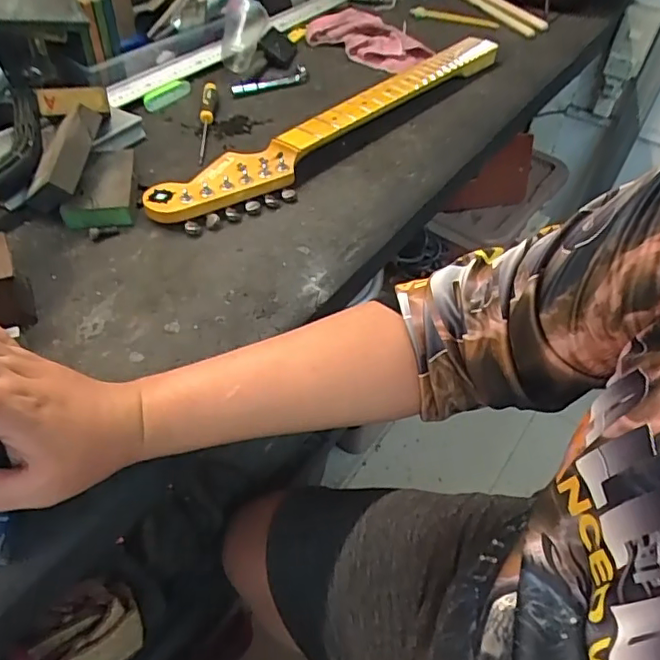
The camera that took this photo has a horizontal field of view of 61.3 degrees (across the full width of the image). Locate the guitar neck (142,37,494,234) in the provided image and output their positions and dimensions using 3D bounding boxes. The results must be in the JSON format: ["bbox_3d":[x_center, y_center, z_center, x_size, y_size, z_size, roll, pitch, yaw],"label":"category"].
[{"bbox_3d":[0.047,-0.298,0.751,0.091,0.037,0.676,33,54,24],"label":"guitar neck"}]

